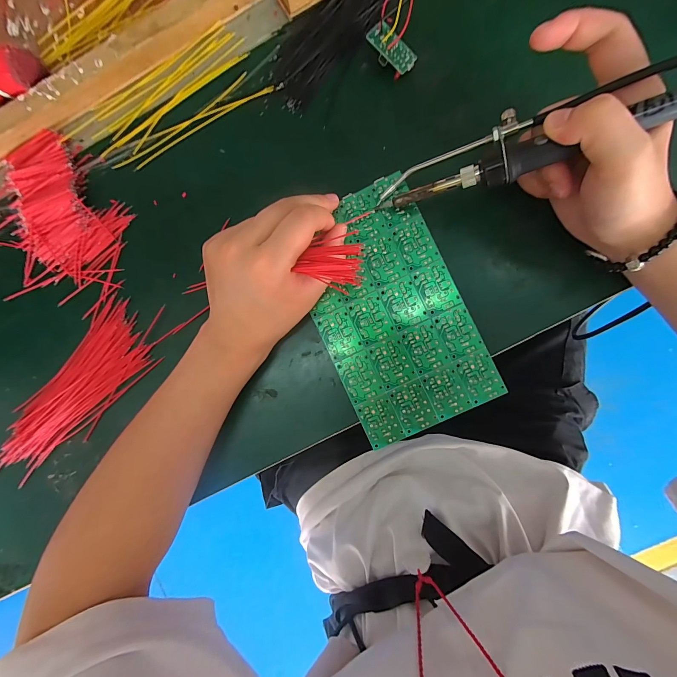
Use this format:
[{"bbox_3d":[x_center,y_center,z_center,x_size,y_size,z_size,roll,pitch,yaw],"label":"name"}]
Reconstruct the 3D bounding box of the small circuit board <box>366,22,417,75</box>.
[{"bbox_3d":[0.040,-0.212,0.232,0.036,0.004,0.022,36,77,-18],"label":"small circuit board"}]

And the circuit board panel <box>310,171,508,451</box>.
[{"bbox_3d":[0.036,-0.020,0.229,0.099,0.004,0.171,-25,88,5],"label":"circuit board panel"}]

